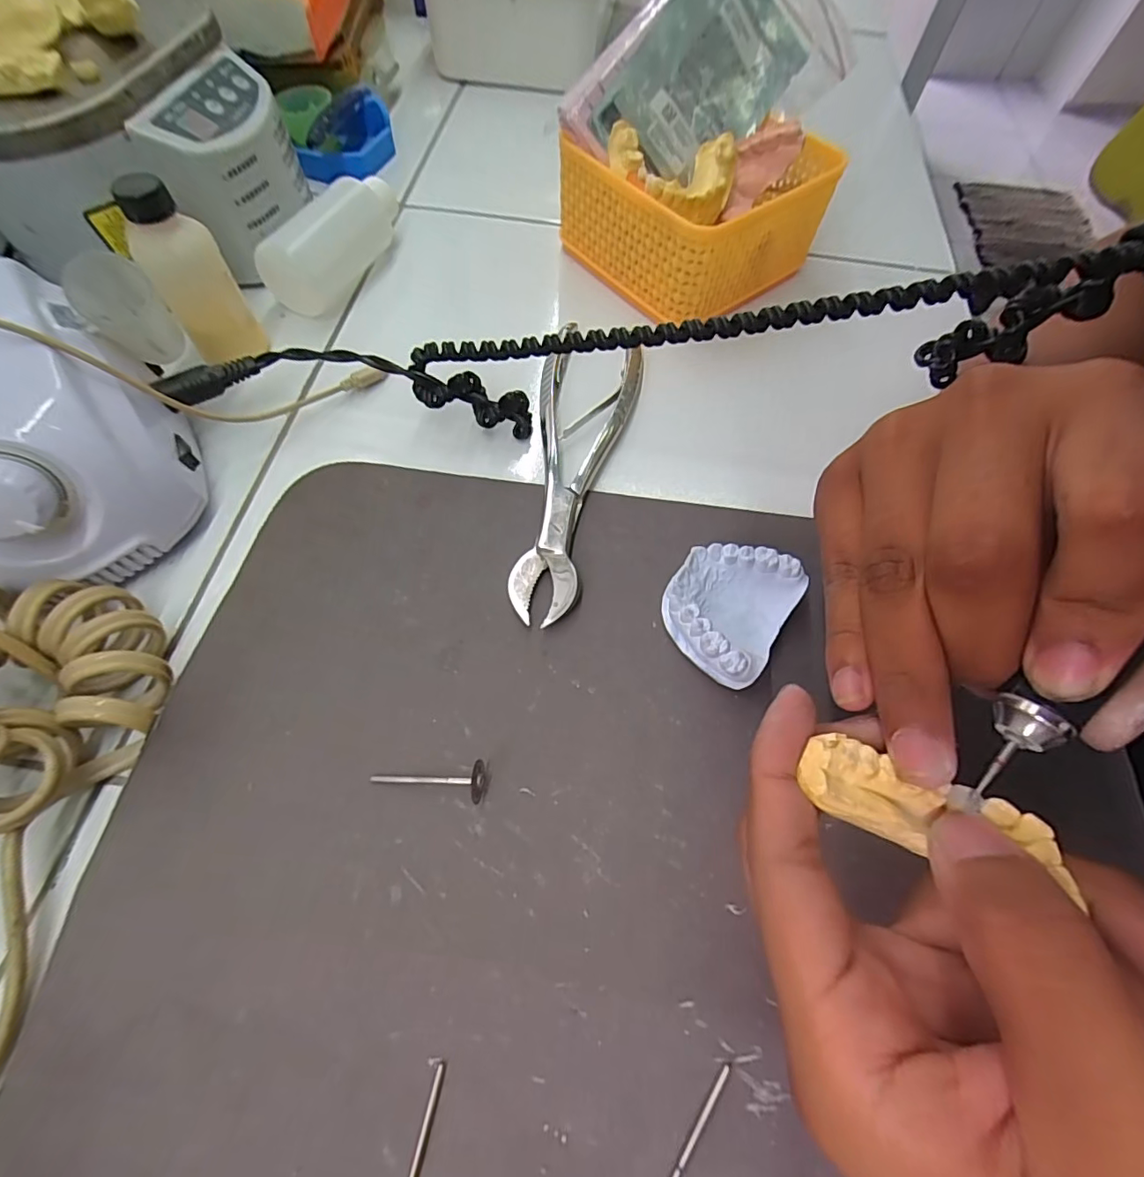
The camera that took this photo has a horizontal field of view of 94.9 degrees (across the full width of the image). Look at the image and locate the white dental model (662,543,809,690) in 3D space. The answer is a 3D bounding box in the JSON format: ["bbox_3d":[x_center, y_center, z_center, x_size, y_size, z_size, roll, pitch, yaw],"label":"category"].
[{"bbox_3d":[0.068,0.008,0.232,0.049,0.023,0.059,30,66,12],"label":"white dental model"}]

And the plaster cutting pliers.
[{"bbox_3d":[0.005,-0.067,0.271,0.053,0.015,0.181,6,63,0],"label":"plaster cutting pliers"}]

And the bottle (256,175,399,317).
[{"bbox_3d":[-0.145,-0.215,0.318,0.035,0.042,0.093,24,64,9],"label":"bottle"}]

